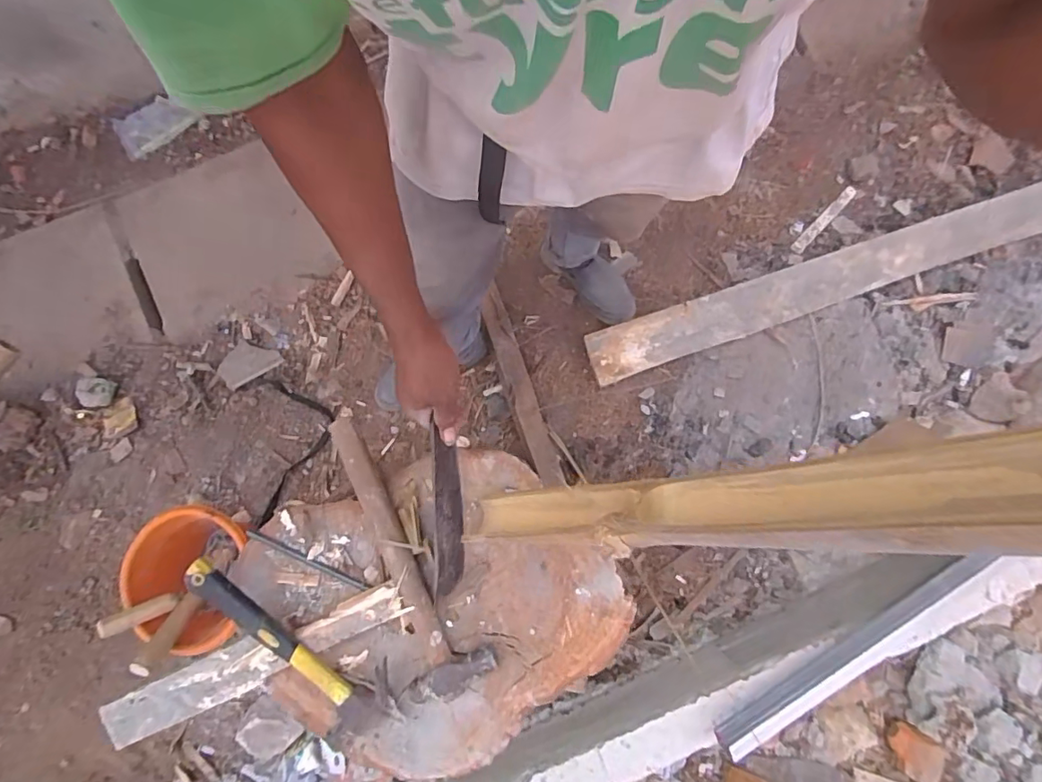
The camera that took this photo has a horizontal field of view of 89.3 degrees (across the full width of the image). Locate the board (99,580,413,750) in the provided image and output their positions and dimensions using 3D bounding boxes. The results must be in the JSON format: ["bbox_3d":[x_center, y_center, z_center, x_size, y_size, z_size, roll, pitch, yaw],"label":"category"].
[{"bbox_3d":[-0.294,0.298,0.586,0.340,0.017,0.052,-26,87,-3],"label":"board"}]

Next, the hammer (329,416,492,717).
[{"bbox_3d":[-0.141,0.182,0.603,0.106,0.046,0.330,-25,85,-4],"label":"hammer"}]

